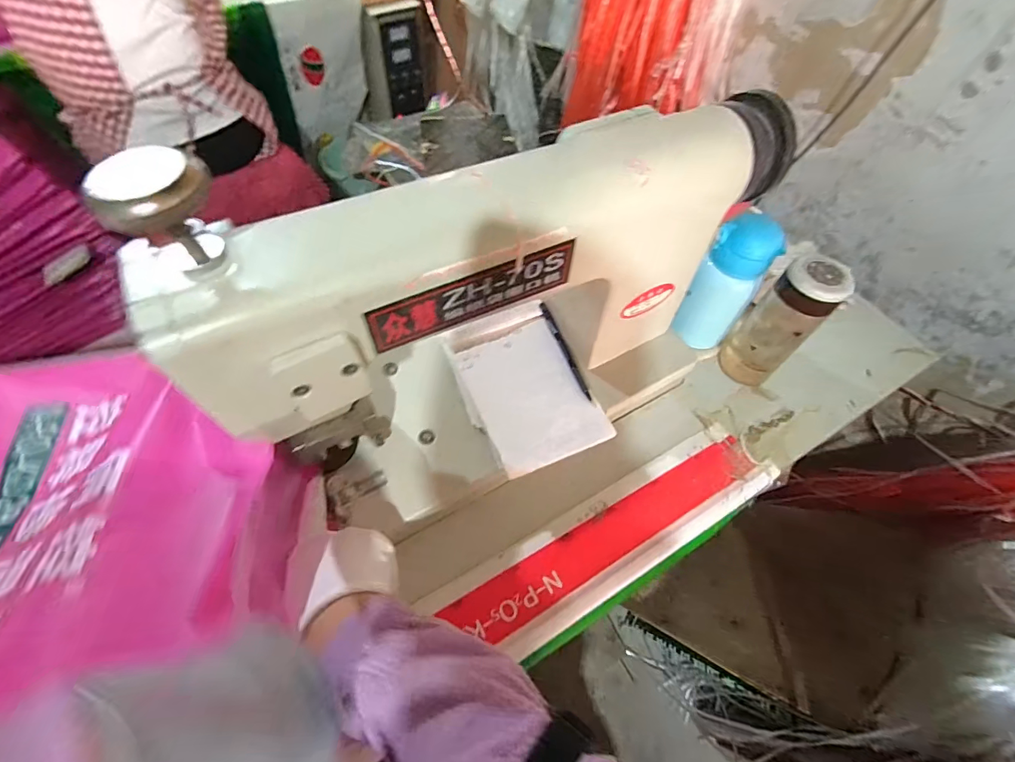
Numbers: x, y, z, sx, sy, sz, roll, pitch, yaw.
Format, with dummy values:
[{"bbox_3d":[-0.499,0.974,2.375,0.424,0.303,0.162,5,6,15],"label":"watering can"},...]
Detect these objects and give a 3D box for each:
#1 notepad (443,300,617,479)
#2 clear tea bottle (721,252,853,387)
[{"bbox_3d":[0.018,0.002,0.496,0.130,0.024,0.187,-20,60,-13],"label":"notepad"},{"bbox_3d":[0.331,-0.069,0.535,0.055,0.173,0.070,-32,64,-20],"label":"clear tea bottle"}]

